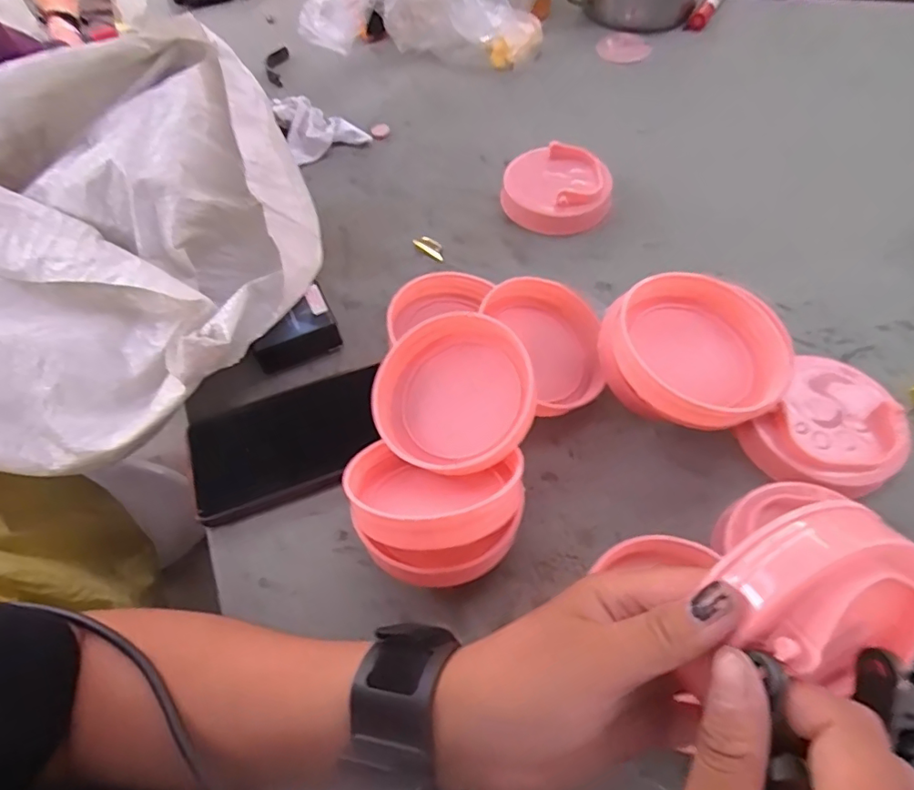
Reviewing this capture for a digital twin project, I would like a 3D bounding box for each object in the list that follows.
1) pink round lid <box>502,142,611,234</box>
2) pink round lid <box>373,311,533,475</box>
[{"bbox_3d":[0.089,-0.184,0.487,0.094,0.030,0.086,-2,59,3],"label":"pink round lid"},{"bbox_3d":[-0.001,-0.001,0.330,0.093,0.019,0.093,-5,74,19],"label":"pink round lid"}]

